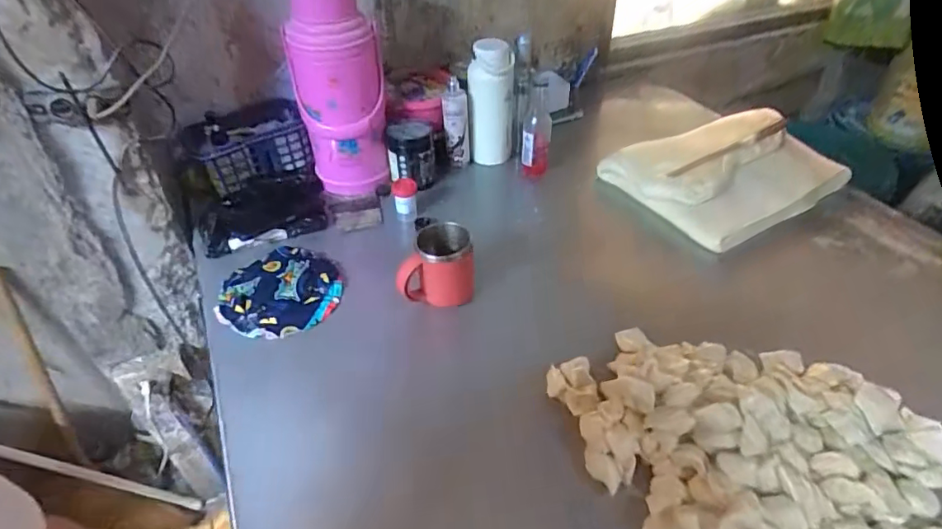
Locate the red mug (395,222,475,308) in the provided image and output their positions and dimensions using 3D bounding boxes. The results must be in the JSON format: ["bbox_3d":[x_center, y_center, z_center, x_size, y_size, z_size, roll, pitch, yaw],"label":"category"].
[{"bbox_3d":[-0.055,0.002,0.770,0.111,0.096,0.072,-9,41,-8],"label":"red mug"}]

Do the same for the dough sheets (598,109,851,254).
[{"bbox_3d":[0.501,-0.180,1.030,0.420,0.094,0.295,-22,45,-22],"label":"dough sheets"}]

